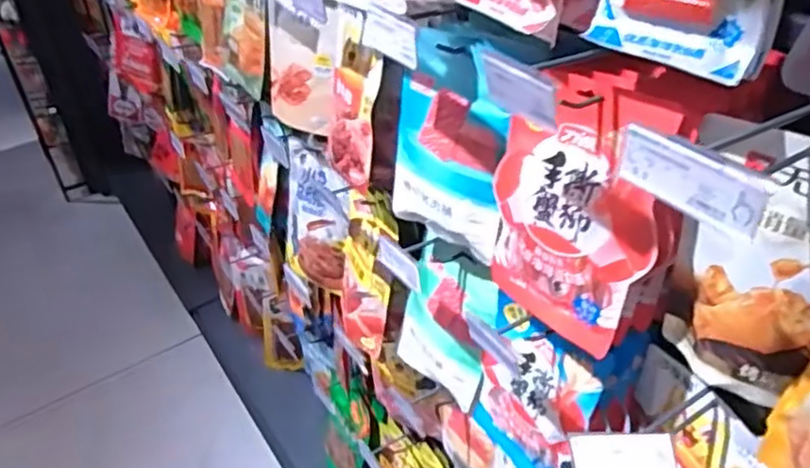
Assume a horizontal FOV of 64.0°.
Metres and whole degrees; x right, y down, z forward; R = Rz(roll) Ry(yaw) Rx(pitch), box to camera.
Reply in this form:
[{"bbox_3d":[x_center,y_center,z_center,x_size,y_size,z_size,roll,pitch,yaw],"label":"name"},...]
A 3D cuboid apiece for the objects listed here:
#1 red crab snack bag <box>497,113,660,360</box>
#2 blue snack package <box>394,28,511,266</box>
[{"bbox_3d":[0.159,-0.002,0.652,0.058,0.195,0.178,-21,39,-21],"label":"red crab snack bag"},{"bbox_3d":[0.052,-0.102,0.743,0.149,0.230,0.050,24,45,33],"label":"blue snack package"}]

